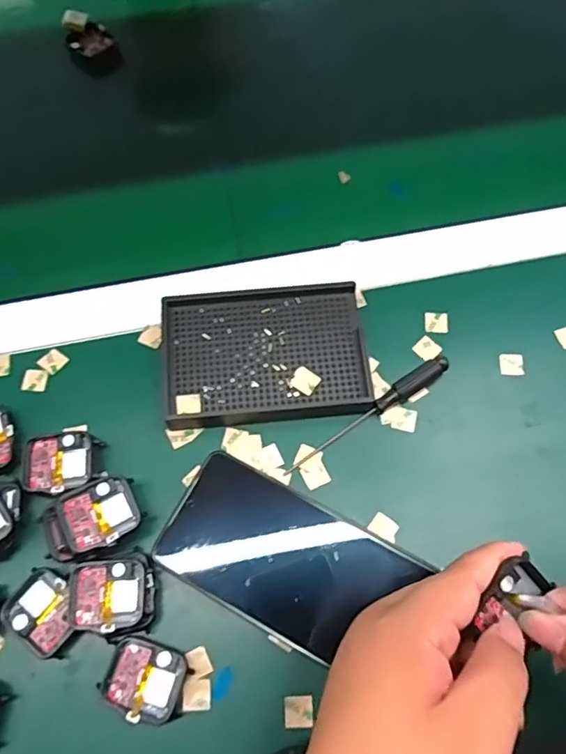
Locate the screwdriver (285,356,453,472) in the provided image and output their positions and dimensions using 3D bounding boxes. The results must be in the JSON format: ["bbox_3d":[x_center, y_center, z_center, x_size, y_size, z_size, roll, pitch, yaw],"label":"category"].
[{"bbox_3d":[0.056,0.024,0.373,0.129,0.014,0.012,-31,71,-11],"label":"screwdriver"}]

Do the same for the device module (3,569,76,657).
[{"bbox_3d":[-0.139,0.137,0.326,0.041,0.007,0.037,38,73,14],"label":"device module"}]

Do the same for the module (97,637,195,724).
[{"bbox_3d":[-0.077,0.170,0.316,0.042,0.010,0.038,19,69,8],"label":"module"}]

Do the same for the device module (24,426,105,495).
[{"bbox_3d":[-0.139,0.053,0.357,0.046,0.020,0.043,-14,69,-5],"label":"device module"}]

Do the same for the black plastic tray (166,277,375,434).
[{"bbox_3d":[-0.012,-0.016,0.387,0.135,0.019,0.093,-5,68,-1],"label":"black plastic tray"}]

